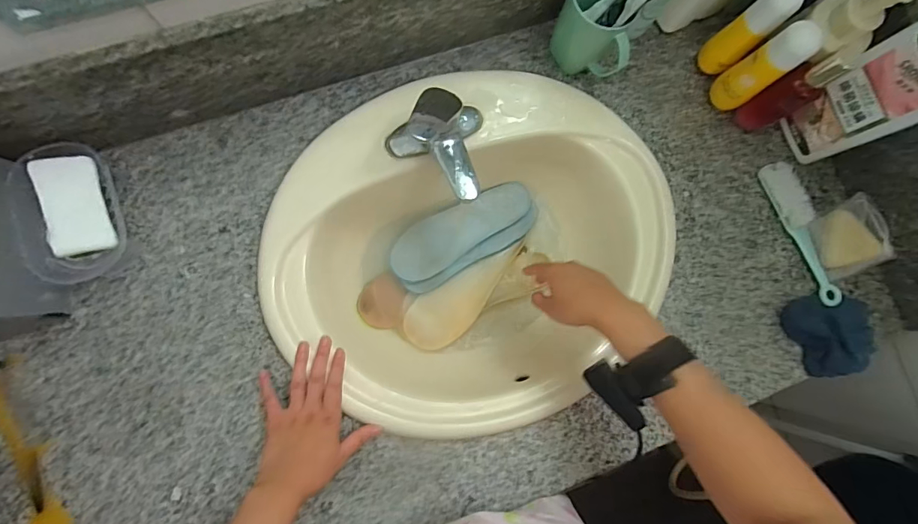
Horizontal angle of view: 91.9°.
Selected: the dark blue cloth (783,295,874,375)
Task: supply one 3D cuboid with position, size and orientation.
[{"bbox_3d":[0.509,0.094,0.598,0.115,0.026,0.104,-17,86,-7],"label":"dark blue cloth"}]

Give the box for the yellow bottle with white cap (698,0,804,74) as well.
[{"bbox_3d":[0.364,-0.293,0.575,0.040,0.147,0.044,-42,89,-8],"label":"yellow bottle with white cap"}]

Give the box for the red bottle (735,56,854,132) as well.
[{"bbox_3d":[0.421,-0.212,0.569,0.039,0.152,0.042,-26,87,-8],"label":"red bottle"}]

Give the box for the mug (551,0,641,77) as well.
[{"bbox_3d":[0.172,-0.294,0.564,0.099,0.116,0.077,24,82,-3],"label":"mug"}]

